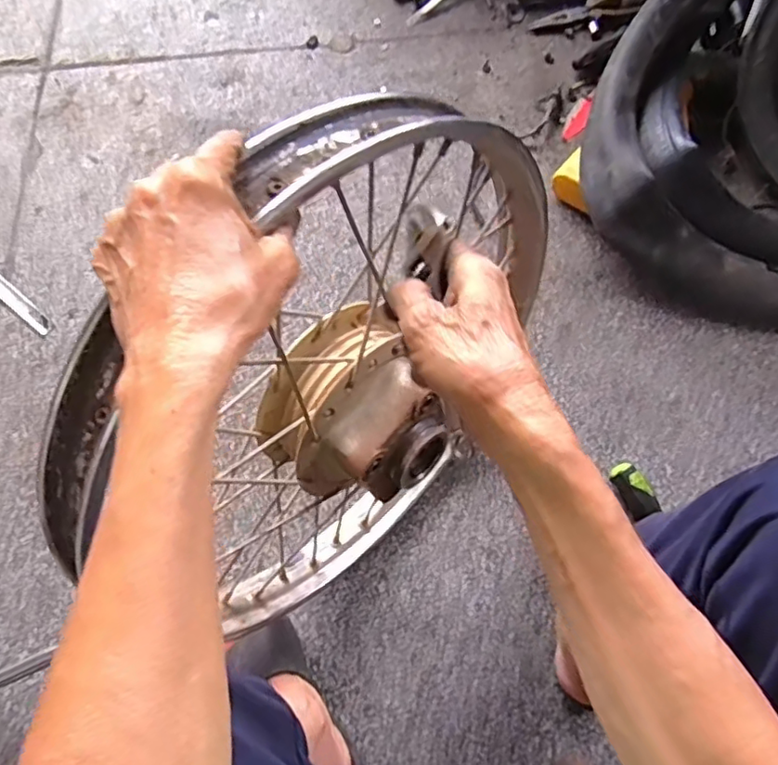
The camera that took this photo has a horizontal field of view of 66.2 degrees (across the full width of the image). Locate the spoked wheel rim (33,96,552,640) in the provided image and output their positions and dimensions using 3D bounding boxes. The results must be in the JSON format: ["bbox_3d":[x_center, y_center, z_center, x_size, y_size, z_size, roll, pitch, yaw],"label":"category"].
[{"bbox_3d":[-0.026,0.000,0.489,0.148,0.433,0.440,36,75,14],"label":"spoked wheel rim"}]

